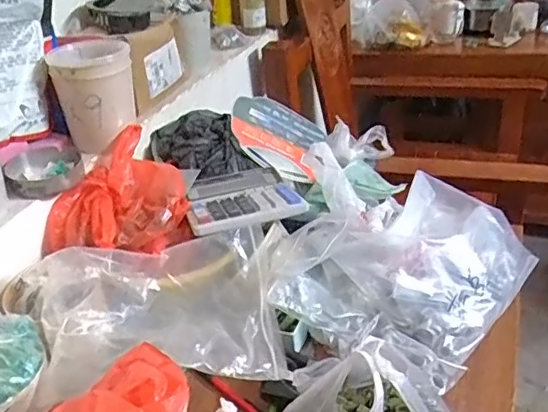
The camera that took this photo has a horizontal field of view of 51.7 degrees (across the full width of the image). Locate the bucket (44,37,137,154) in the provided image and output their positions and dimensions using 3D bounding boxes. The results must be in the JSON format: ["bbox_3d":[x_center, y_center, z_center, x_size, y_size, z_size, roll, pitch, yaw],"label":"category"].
[{"bbox_3d":[-0.263,-0.166,0.844,0.114,0.137,0.115,-5,31,3],"label":"bucket"}]

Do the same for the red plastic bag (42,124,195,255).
[{"bbox_3d":[-0.226,-0.012,0.798,0.198,0.097,0.185,-13,32,-10],"label":"red plastic bag"}]

